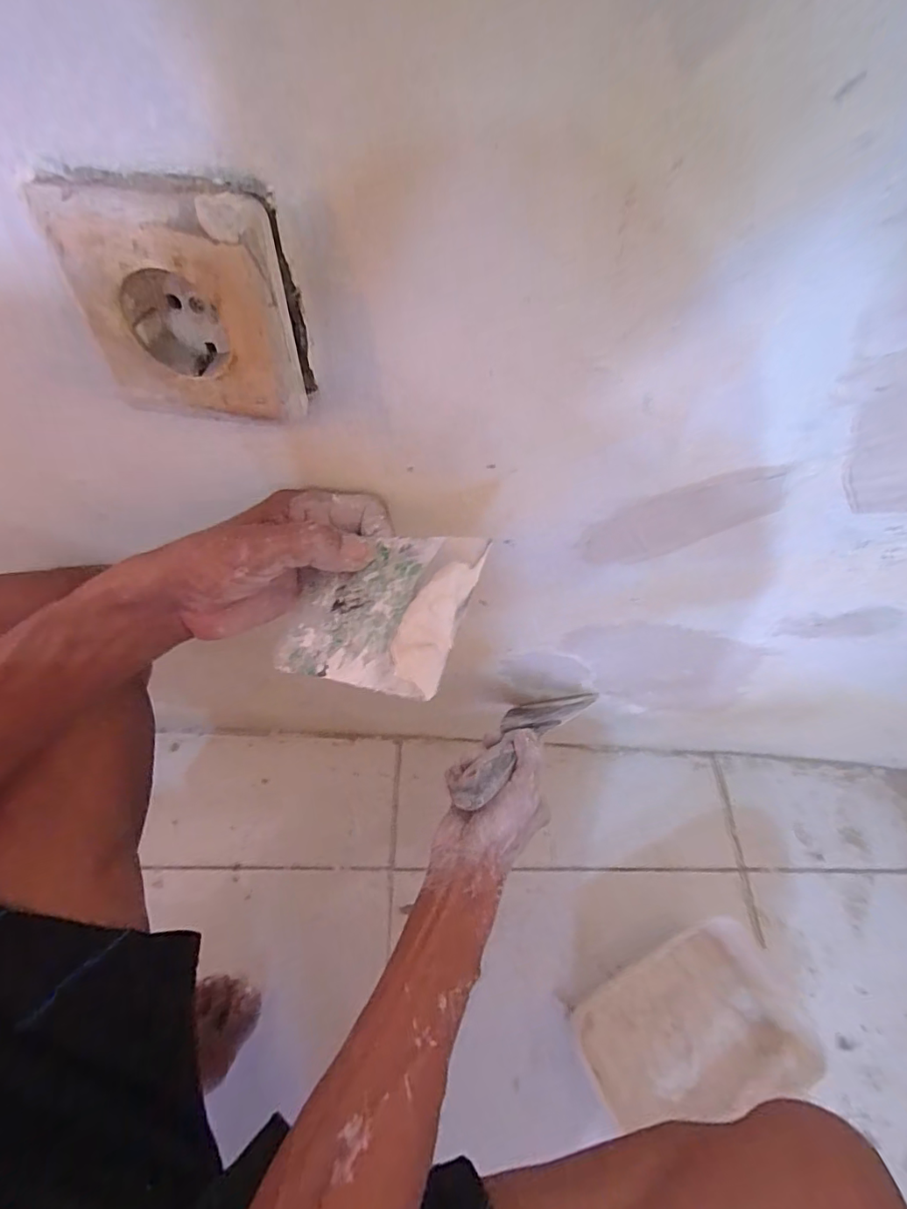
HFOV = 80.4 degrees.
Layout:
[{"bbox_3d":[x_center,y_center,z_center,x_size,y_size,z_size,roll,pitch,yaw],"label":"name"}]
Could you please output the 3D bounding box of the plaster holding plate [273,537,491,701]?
[{"bbox_3d":[-0.039,0.000,0.253,0.100,0.010,0.076,5,66,35],"label":"plaster holding plate"}]

